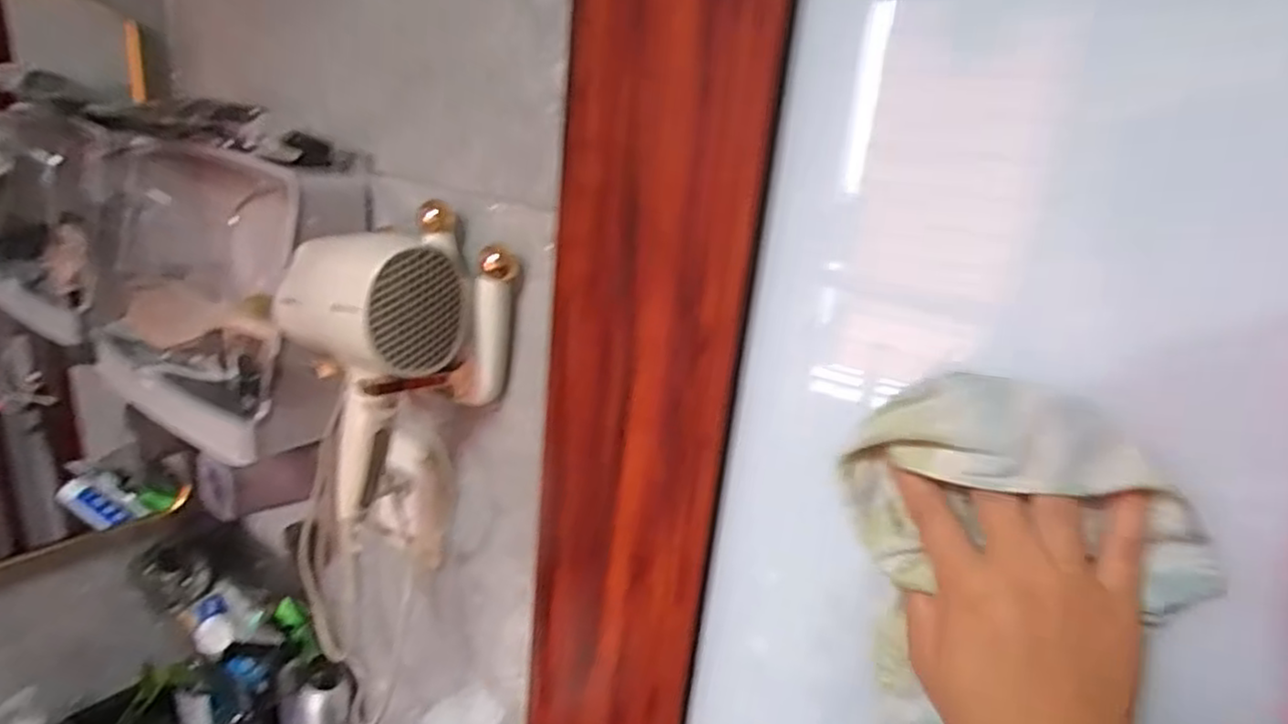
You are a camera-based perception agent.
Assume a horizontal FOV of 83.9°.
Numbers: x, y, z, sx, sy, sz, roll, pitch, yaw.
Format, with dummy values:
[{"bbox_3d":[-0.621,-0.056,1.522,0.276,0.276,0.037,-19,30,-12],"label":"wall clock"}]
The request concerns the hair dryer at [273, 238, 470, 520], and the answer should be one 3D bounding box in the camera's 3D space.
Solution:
[{"bbox_3d":[-0.213,-0.001,0.562,0.095,0.206,0.158,-11,25,-41],"label":"hair dryer"}]

